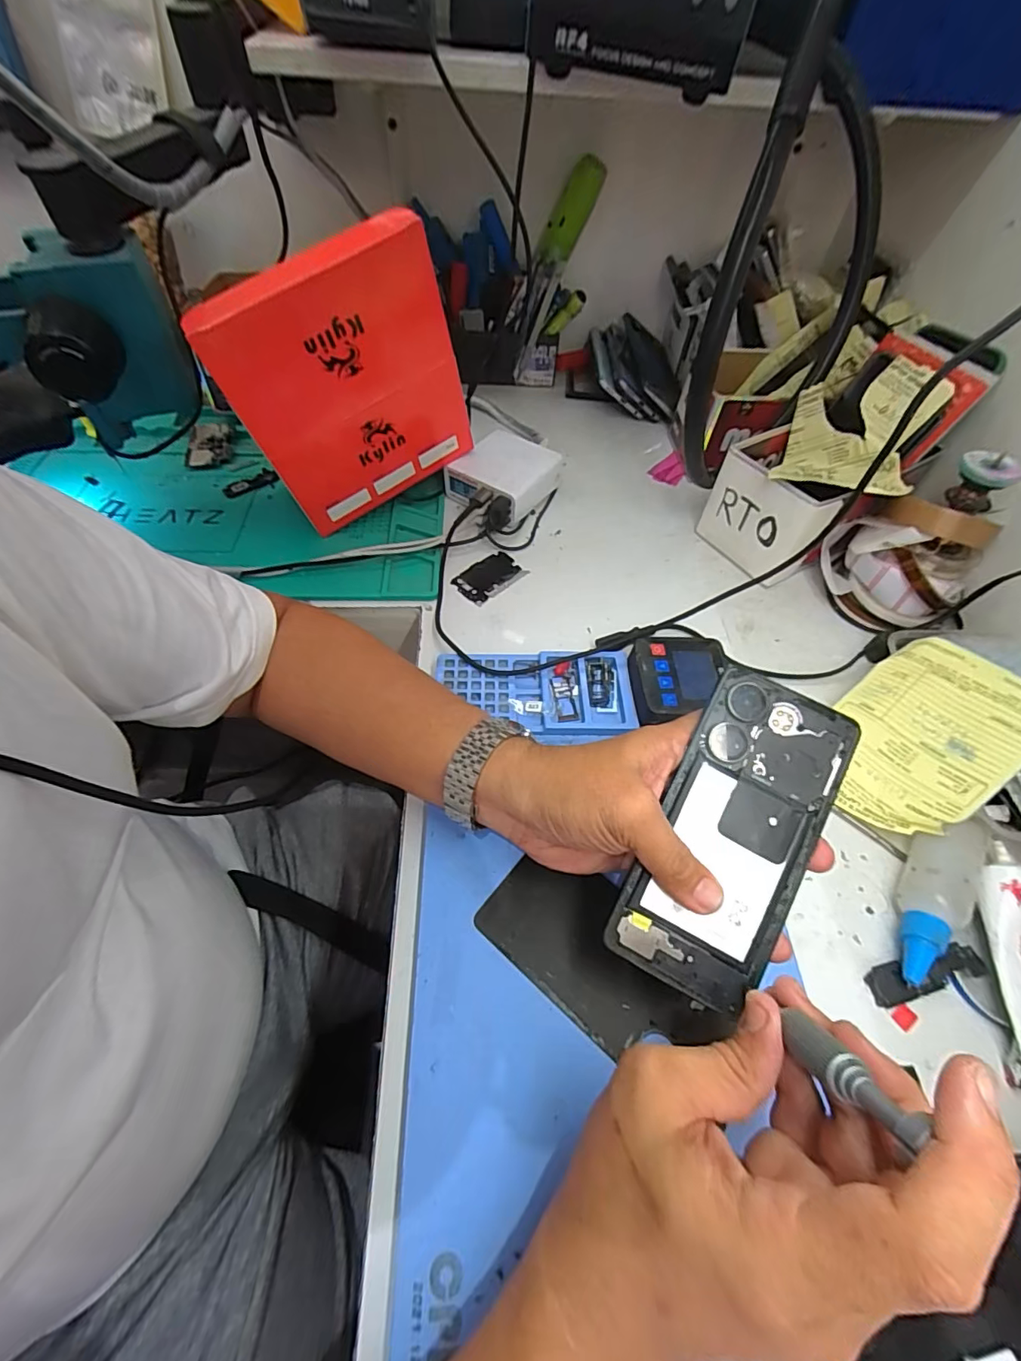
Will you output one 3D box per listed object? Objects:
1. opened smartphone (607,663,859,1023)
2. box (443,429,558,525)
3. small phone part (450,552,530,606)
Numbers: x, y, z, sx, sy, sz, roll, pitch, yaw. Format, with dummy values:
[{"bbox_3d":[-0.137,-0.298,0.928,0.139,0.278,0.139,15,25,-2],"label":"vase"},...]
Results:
[{"bbox_3d":[0.115,0.077,0.265,0.075,0.004,0.159,27,81,9],"label":"opened smartphone"},{"bbox_3d":[-0.007,-0.207,0.523,0.090,0.041,0.091,30,59,17],"label":"box"},{"bbox_3d":[-0.019,-0.097,0.477,0.065,0.004,0.042,-38,65,-25],"label":"small phone part"}]

